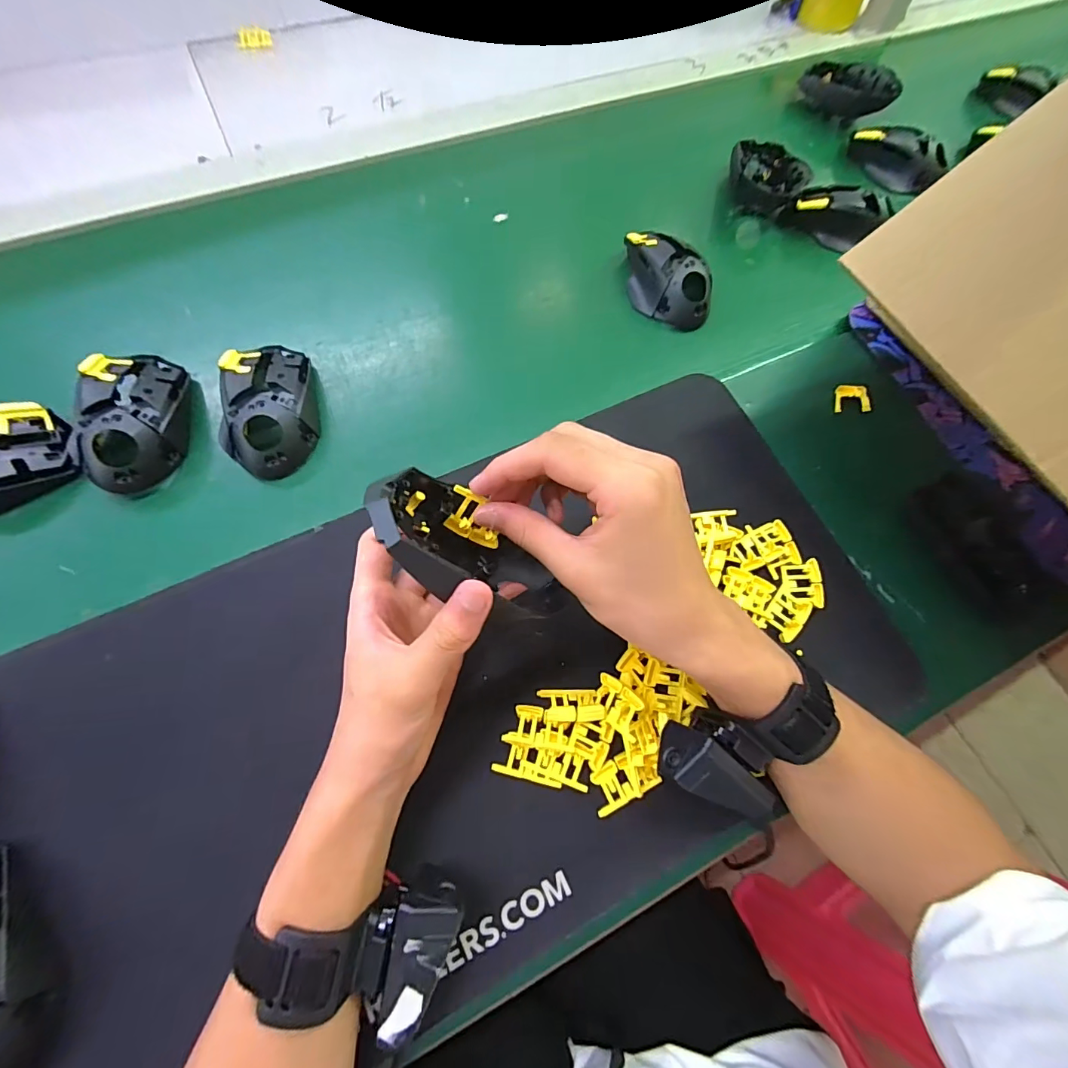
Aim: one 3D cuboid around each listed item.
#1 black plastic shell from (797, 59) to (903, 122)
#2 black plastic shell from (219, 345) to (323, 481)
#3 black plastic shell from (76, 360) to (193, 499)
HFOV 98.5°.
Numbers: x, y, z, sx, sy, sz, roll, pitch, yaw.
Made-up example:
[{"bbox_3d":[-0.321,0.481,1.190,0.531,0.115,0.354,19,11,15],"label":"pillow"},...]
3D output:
[{"bbox_3d":[0.380,-0.540,0.558,0.112,0.040,0.050,37,71,11],"label":"black plastic shell"},{"bbox_3d":[-0.209,-0.103,0.361,0.069,0.036,0.119,-7,69,-6],"label":"black plastic shell"},{"bbox_3d":[-0.303,-0.090,0.349,0.066,0.039,0.116,-15,70,-9],"label":"black plastic shell"}]

